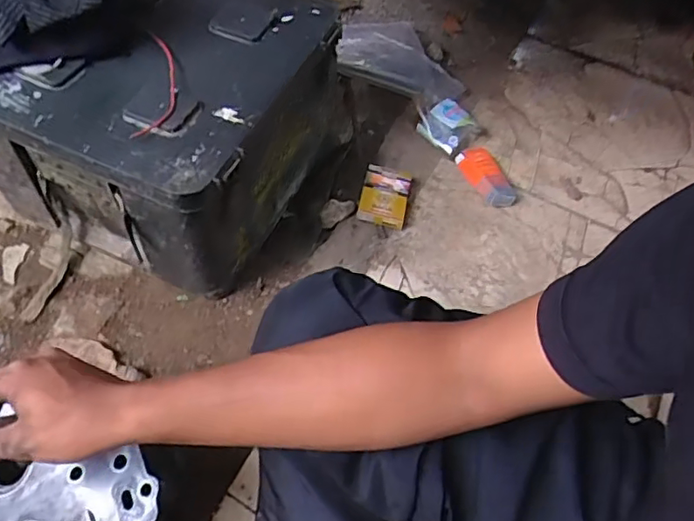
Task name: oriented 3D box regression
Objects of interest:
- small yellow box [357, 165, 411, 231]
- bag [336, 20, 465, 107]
[{"bbox_3d":[0.058,-0.100,0.889,0.070,0.025,0.107,12,54,3],"label":"small yellow box"},{"bbox_3d":[0.097,-0.367,1.087,0.256,0.040,0.228,20,55,9],"label":"bag"}]

